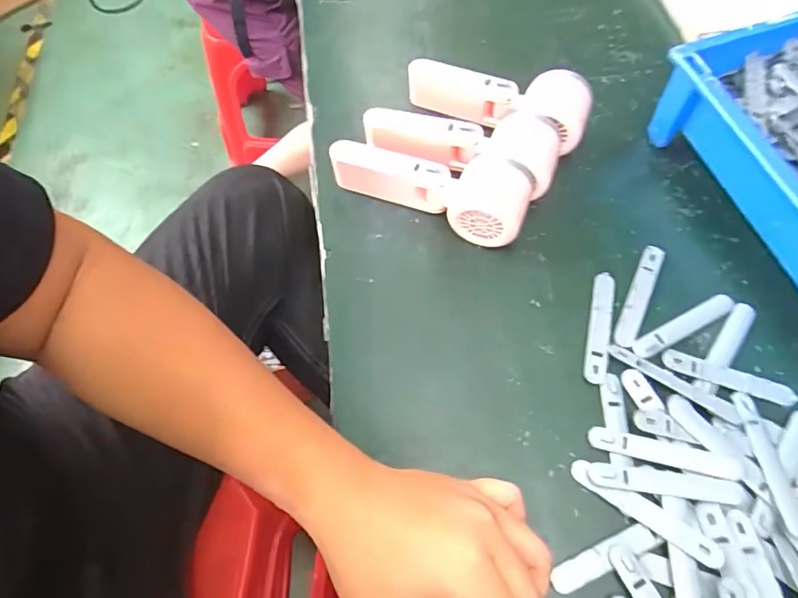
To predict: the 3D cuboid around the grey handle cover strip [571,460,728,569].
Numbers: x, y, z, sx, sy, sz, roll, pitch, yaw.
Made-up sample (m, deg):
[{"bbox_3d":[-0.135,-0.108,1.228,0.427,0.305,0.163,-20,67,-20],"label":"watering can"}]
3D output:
[{"bbox_3d":[0.157,0.136,0.312,0.095,0.007,0.016,31,68,15],"label":"grey handle cover strip"}]

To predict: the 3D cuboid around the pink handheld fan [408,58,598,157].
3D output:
[{"bbox_3d":[0.085,-0.179,0.448,0.169,0.061,0.060,21,65,11],"label":"pink handheld fan"}]

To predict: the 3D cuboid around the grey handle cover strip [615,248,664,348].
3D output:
[{"bbox_3d":[0.190,-0.003,0.385,0.016,0.006,0.093,25,66,13],"label":"grey handle cover strip"}]

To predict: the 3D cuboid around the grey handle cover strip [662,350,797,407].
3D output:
[{"bbox_3d":[0.240,0.057,0.353,0.093,0.004,0.017,15,65,8],"label":"grey handle cover strip"}]

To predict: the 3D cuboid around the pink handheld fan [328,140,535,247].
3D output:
[{"bbox_3d":[0.022,-0.090,0.407,0.167,0.053,0.059,15,65,8],"label":"pink handheld fan"}]

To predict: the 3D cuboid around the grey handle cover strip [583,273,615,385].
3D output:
[{"bbox_3d":[0.155,0.020,0.375,0.018,0.004,0.095,14,64,8],"label":"grey handle cover strip"}]

